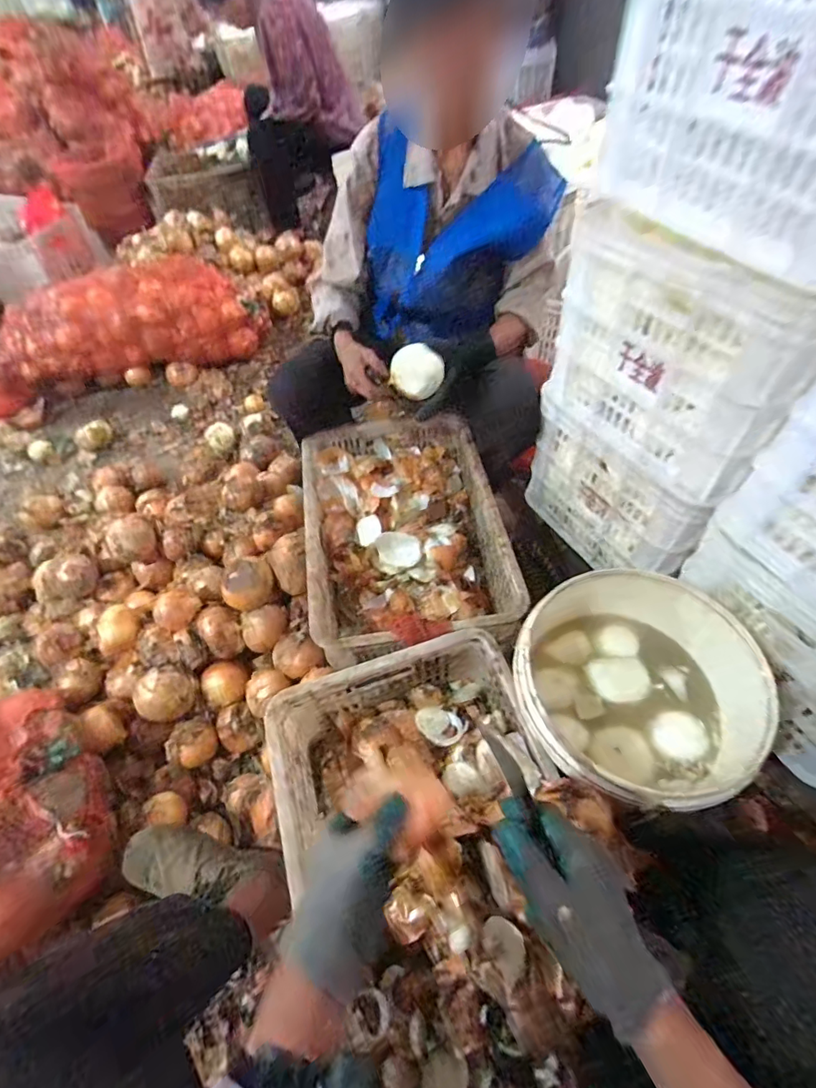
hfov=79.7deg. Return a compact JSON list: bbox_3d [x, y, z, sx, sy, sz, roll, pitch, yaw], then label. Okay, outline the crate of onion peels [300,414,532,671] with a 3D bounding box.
[{"bbox_3d":[-0.010,-0.020,1.031,0.364,0.197,0.550,-10,54,-2],"label":"crate of onion peels"}]

